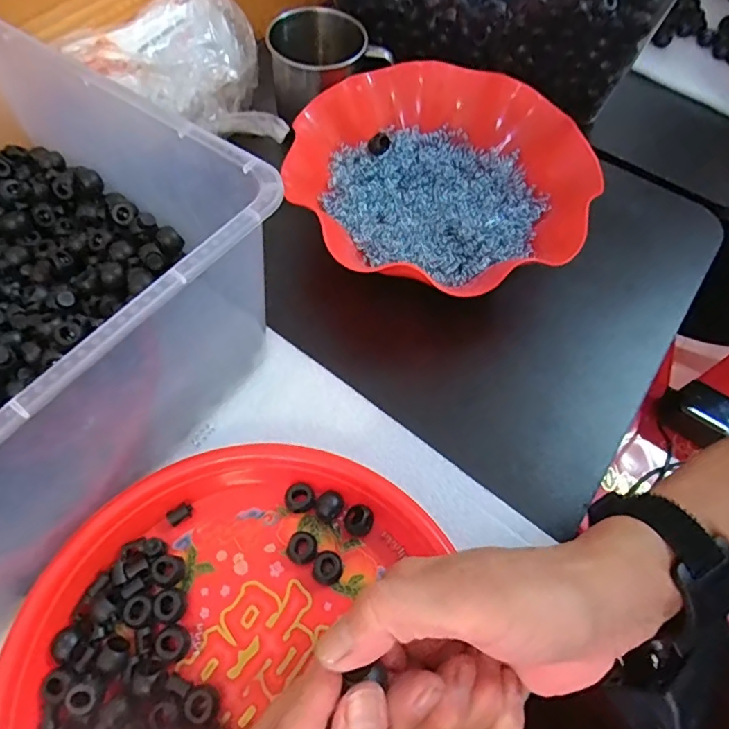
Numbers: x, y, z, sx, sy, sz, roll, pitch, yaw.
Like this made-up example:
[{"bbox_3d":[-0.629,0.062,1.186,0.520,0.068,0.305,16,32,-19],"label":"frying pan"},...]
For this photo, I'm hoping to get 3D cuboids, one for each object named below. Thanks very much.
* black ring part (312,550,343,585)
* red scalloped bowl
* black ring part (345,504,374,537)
[{"bbox_3d":[-0.021,0.114,0.292,0.017,0.011,0.017,0,62,-1],"label":"black ring part"},{"bbox_3d":[0.059,-0.143,0.417,0.219,0.070,0.208,0,62,-1],"label":"red scalloped bowl"},{"bbox_3d":[-0.003,0.090,0.302,0.017,0.015,0.017,0,62,-1],"label":"black ring part"}]

